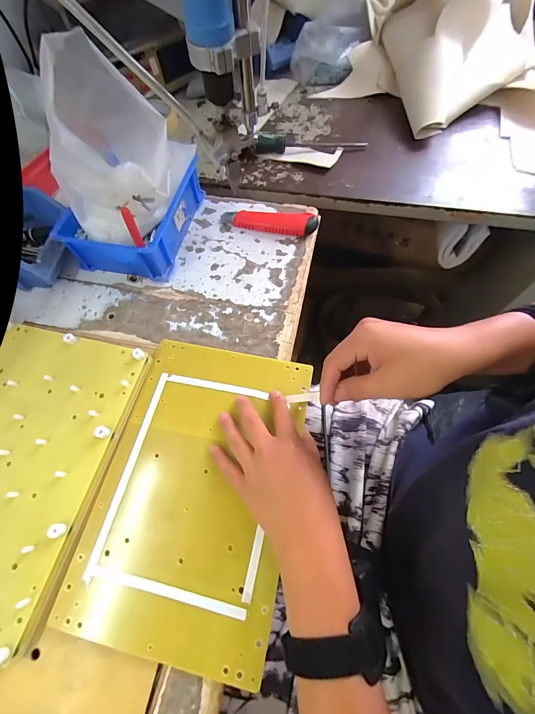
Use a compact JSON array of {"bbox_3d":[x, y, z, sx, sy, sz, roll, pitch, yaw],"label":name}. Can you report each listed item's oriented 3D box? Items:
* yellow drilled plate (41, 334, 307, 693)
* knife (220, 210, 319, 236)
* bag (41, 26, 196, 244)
[{"bbox_3d":[-0.071,0.125,0.328,0.192,0.007,0.292,11,65,7],"label":"yellow drilled plate"},{"bbox_3d":[0.000,-0.205,0.474,0.147,0.023,0.031,11,65,7],"label":"knife"},{"bbox_3d":[-0.180,-0.250,0.383,0.152,0.153,0.156,-7,65,-2],"label":"bag"}]

